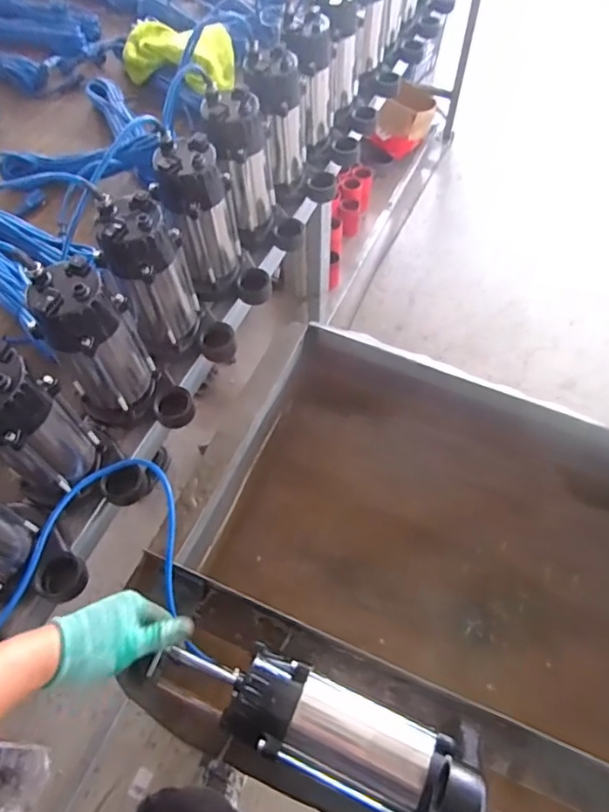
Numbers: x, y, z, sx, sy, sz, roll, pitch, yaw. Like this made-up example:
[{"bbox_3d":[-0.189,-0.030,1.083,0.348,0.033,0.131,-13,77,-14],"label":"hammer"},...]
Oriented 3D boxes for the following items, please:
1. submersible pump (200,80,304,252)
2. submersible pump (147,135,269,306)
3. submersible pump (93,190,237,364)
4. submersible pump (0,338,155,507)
[{"bbox_3d":[-0.079,-0.374,0.876,0.146,0.224,0.105,-5,59,-3],"label":"submersible pump"},{"bbox_3d":[-0.132,-0.260,0.804,0.104,0.219,0.148,-38,66,-20],"label":"submersible pump"},{"bbox_3d":[-0.188,-0.156,0.759,0.127,0.233,0.135,-30,65,-16],"label":"submersible pump"},{"bbox_3d":[-0.292,0.047,0.635,0.155,0.238,0.102,28,63,16],"label":"submersible pump"}]

